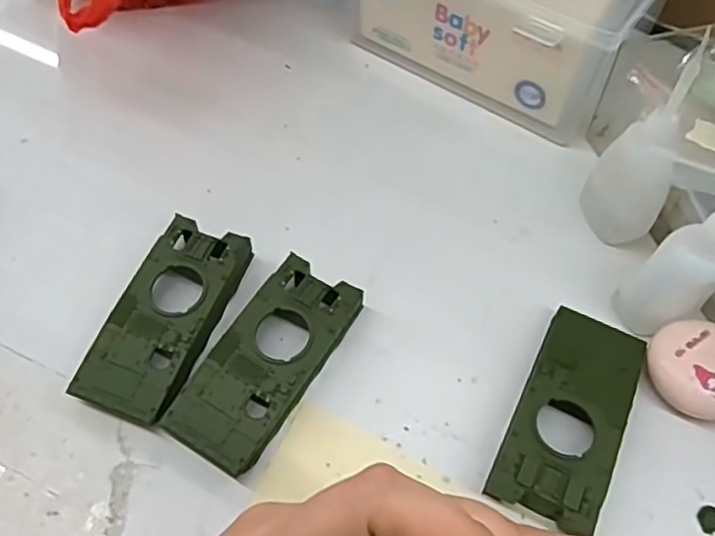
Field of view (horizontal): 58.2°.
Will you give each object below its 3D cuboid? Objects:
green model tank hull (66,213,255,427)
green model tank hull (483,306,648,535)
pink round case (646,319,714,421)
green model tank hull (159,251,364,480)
[{"bbox_3d":[-0.095,0.023,0.320,0.050,0.019,0.103,20,58,11],"label":"green model tank hull"},{"bbox_3d":[0.099,0.067,0.299,0.046,0.018,0.104,25,59,14],"label":"green model tank hull"},{"bbox_3d":[0.163,0.050,0.308,0.043,0.026,0.049,-27,61,-18],"label":"pink round case"},{"bbox_3d":[-0.042,0.044,0.307,0.047,0.020,0.103,29,60,16],"label":"green model tank hull"}]

